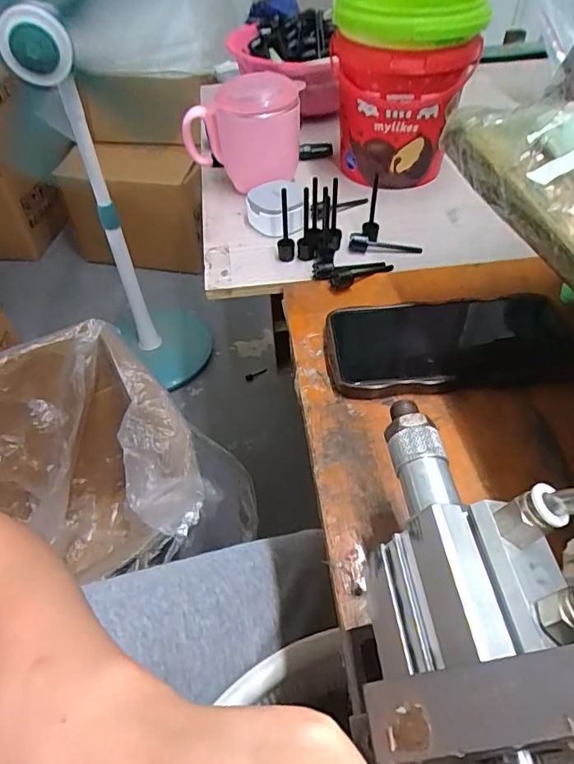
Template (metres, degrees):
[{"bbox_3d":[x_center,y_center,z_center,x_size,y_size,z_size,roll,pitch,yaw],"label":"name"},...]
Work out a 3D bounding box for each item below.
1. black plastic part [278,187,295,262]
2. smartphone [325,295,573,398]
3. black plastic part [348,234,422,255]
[{"bbox_3d":[-0.001,-0.130,0.429,0.012,0.061,0.011,-34,55,-25],"label":"black plastic part"},{"bbox_3d":[0.117,-0.026,0.358,0.175,0.014,0.081,-3,48,0],"label":"smartphone"},{"bbox_3d":[0.087,-0.122,0.448,0.062,0.012,0.016,4,48,6],"label":"black plastic part"}]

